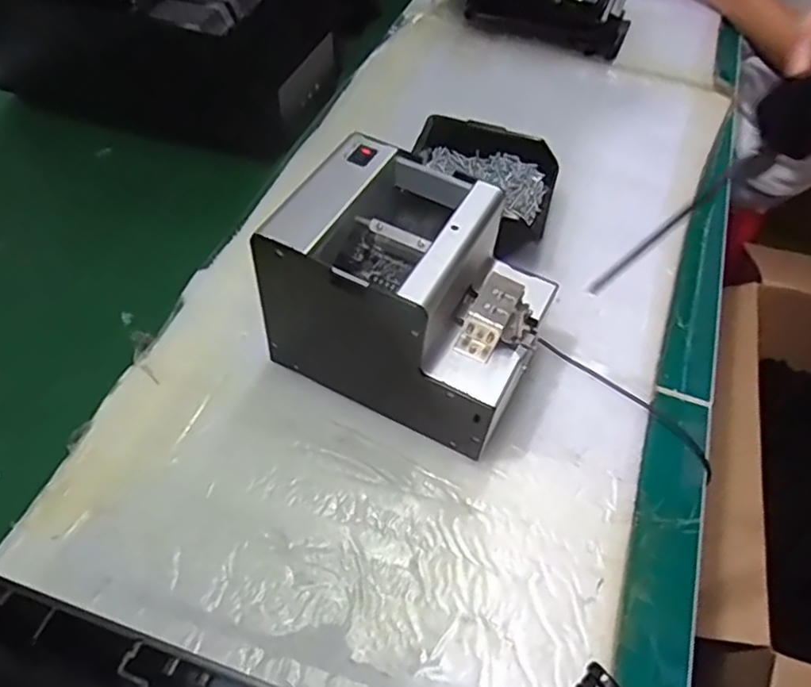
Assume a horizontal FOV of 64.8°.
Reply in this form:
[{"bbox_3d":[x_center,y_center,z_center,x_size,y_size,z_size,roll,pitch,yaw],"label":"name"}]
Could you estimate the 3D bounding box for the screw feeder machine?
[{"bbox_3d":[0.006,-0.035,0.465,0.179,0.143,0.129,23,54,14],"label":"screw feeder machine"}]

